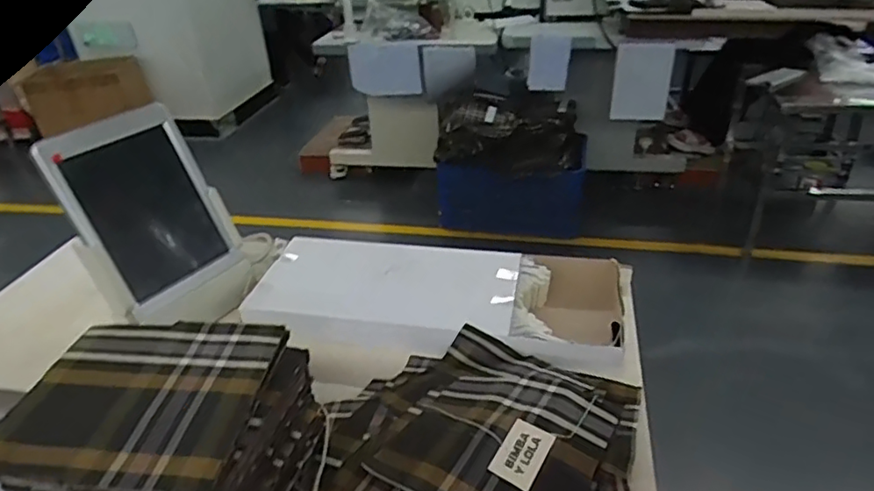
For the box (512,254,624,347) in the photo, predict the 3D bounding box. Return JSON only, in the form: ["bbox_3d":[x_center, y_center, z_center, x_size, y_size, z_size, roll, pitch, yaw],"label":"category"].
[{"bbox_3d":[0.148,0.078,0.672,0.115,0.066,0.147,6,33,14],"label":"box"}]

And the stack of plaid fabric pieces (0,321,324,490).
[{"bbox_3d":[-0.204,0.155,0.453,0.178,0.127,0.160,6,33,15],"label":"stack of plaid fabric pieces"}]

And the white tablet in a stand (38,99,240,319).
[{"bbox_3d":[-0.313,-0.029,0.653,0.089,0.208,0.157,19,38,32],"label":"white tablet in a stand"}]

